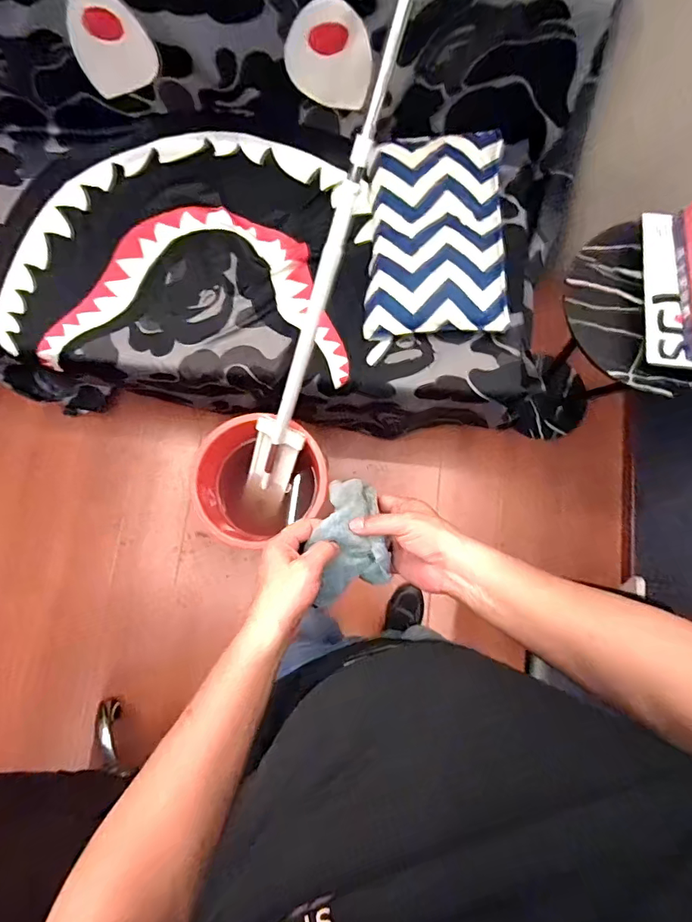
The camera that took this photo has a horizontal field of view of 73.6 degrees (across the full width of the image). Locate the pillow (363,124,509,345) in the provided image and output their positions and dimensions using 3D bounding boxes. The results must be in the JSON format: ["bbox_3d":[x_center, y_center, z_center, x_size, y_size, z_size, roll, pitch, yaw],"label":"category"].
[{"bbox_3d":[0.229,-0.570,1.153,0.335,0.080,0.500,2,79,0],"label":"pillow"}]

